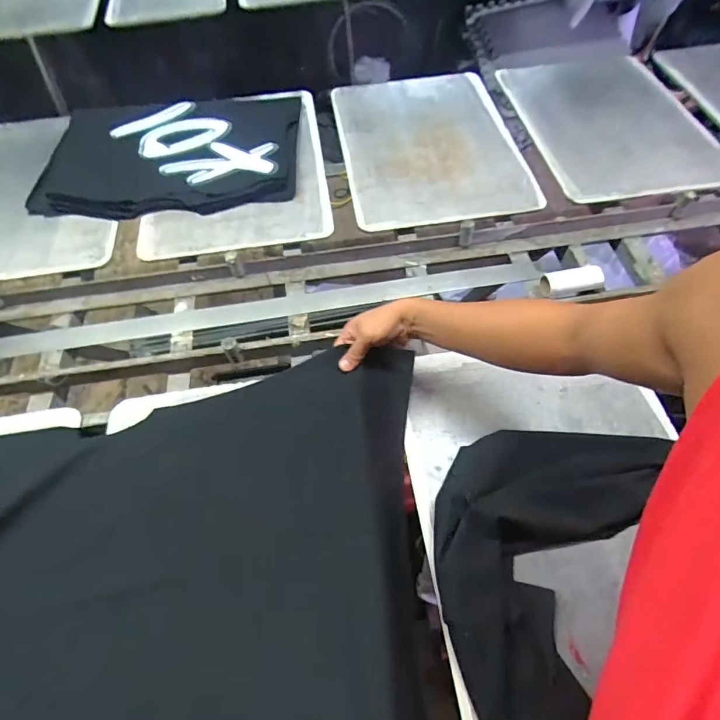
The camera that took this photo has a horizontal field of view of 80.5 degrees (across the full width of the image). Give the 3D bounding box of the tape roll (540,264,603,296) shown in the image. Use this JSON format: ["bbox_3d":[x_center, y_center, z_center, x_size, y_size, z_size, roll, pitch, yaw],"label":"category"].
[{"bbox_3d":[0.394,-0.153,0.790,0.109,0.034,0.038,-10,59,11],"label":"tape roll"}]

